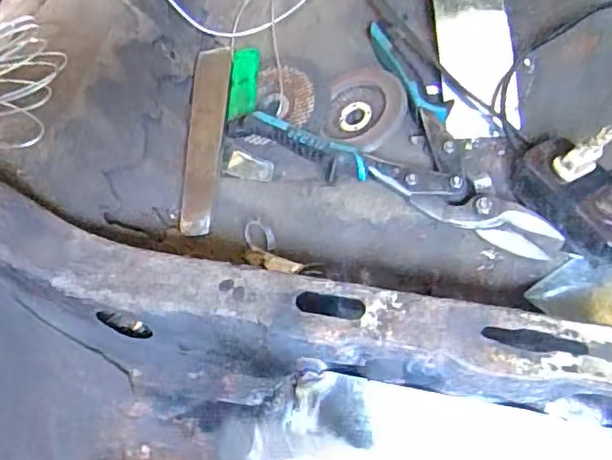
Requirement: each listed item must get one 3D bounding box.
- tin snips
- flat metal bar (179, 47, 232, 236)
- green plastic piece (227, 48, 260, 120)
[{"bbox_3d":[0.081,-0.081,0.464,0.253,0.044,0.137,25,58,24],"label":"tin snips"},{"bbox_3d":[-0.081,-0.078,0.493,0.033,0.008,0.178,-6,62,10],"label":"flat metal bar"},{"bbox_3d":[-0.053,-0.122,0.505,0.024,0.010,0.066,2,73,8],"label":"green plastic piece"}]

